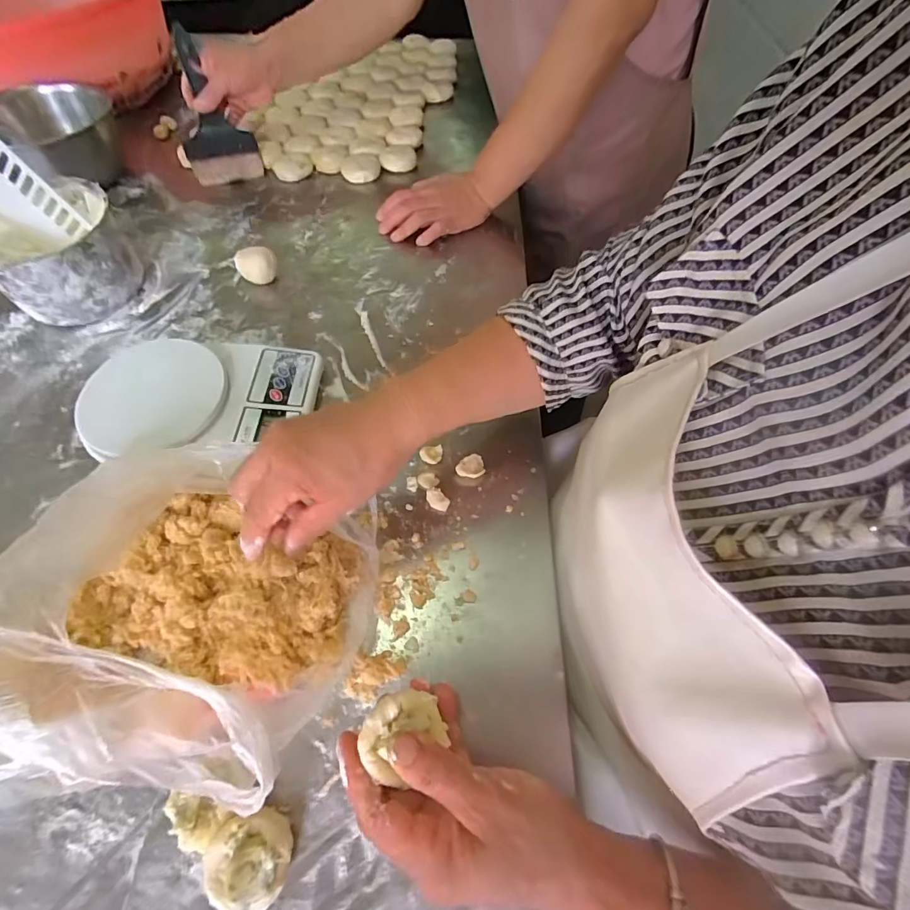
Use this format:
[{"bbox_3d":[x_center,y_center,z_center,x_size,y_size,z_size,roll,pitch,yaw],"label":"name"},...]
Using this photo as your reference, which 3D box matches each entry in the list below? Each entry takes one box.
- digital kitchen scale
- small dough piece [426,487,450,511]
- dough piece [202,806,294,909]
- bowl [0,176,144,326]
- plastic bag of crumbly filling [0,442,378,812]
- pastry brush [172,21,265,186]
[{"bbox_3d":[-0.243,-0.056,0.443,0.201,0.048,0.129,-4,61,-2],"label":"digital kitchen scale"},{"bbox_3d":[-0.017,0.040,0.411,0.016,0.011,0.026,-37,67,-19],"label":"small dough piece"},{"bbox_3d":[-0.129,0.255,0.281,0.049,0.028,0.047,0,61,0],"label":"dough piece"},{"bbox_3d":[-0.450,-0.220,0.507,0.143,0.090,0.131,-22,63,-12],"label":"bowl"},{"bbox_3d":[-0.180,0.095,0.303,0.199,0.128,0.197,9,61,5],"label":"plastic bag of crumbly filling"},{"bbox_3d":[-0.349,-0.494,0.637,0.097,0.184,0.018,-15,17,-10],"label":"pastry brush"}]

